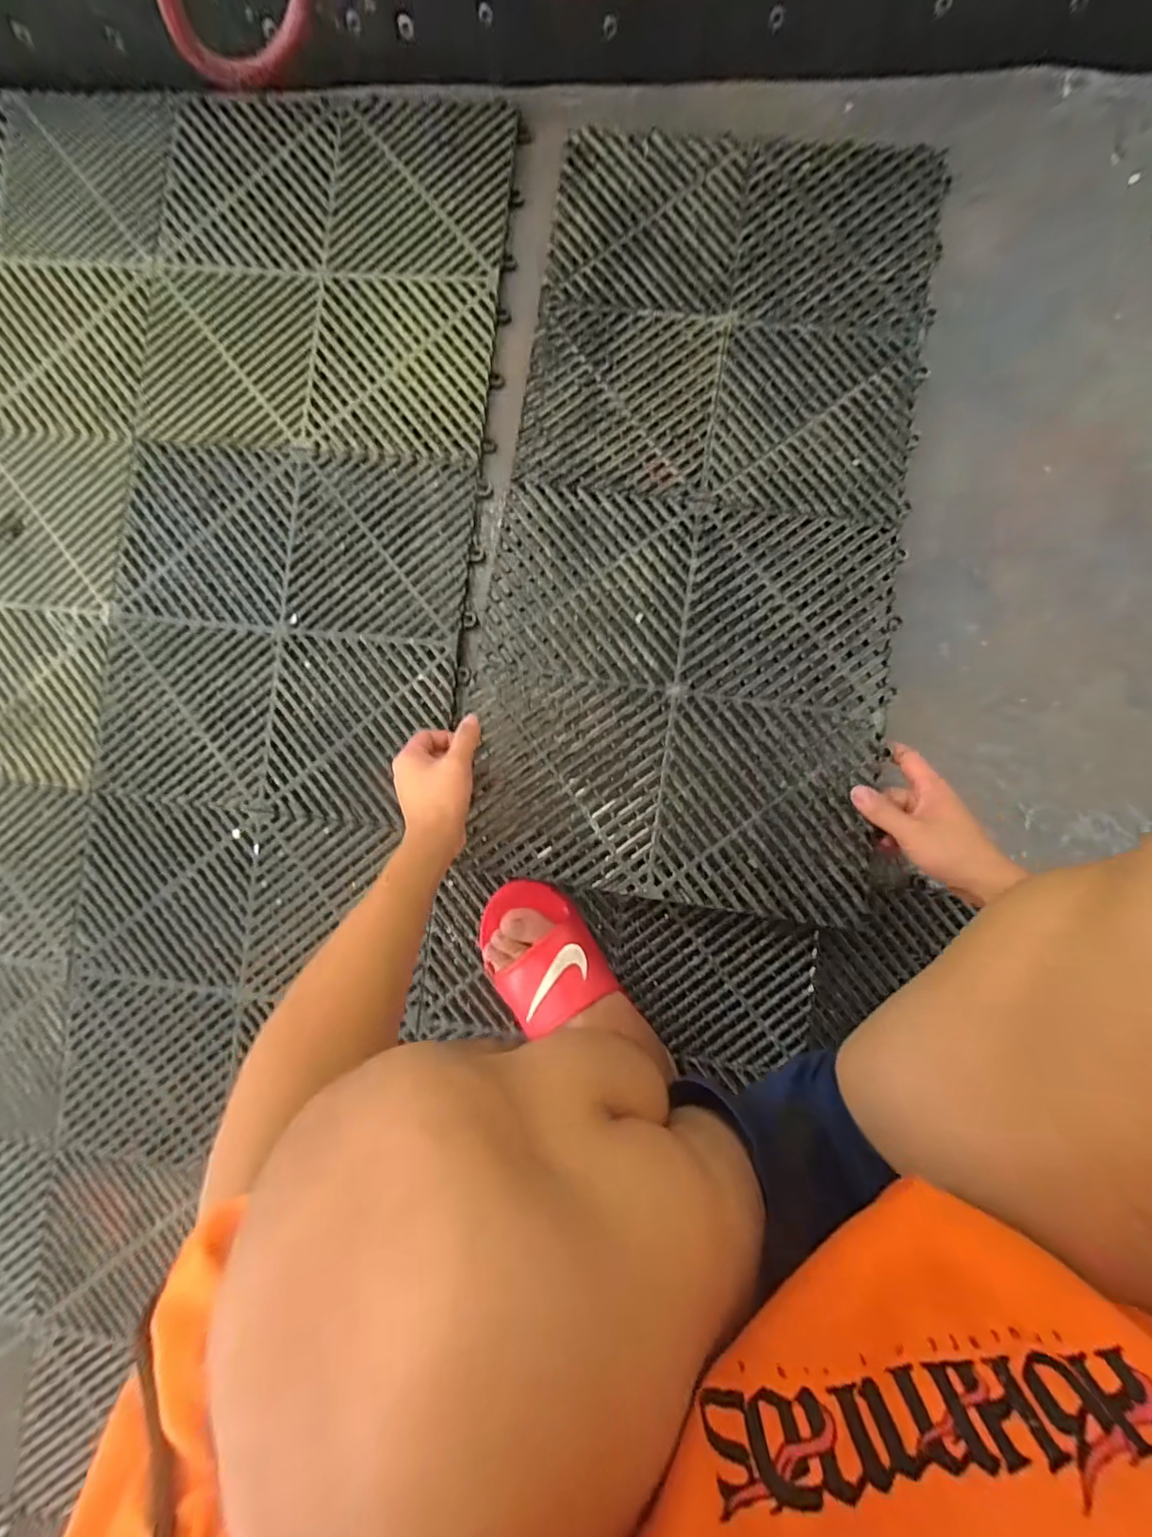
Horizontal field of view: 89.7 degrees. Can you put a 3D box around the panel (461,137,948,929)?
[{"bbox_3d":[0.126,-0.265,0.580,0.393,0.016,0.769,9,83,3],"label":"panel"}]

